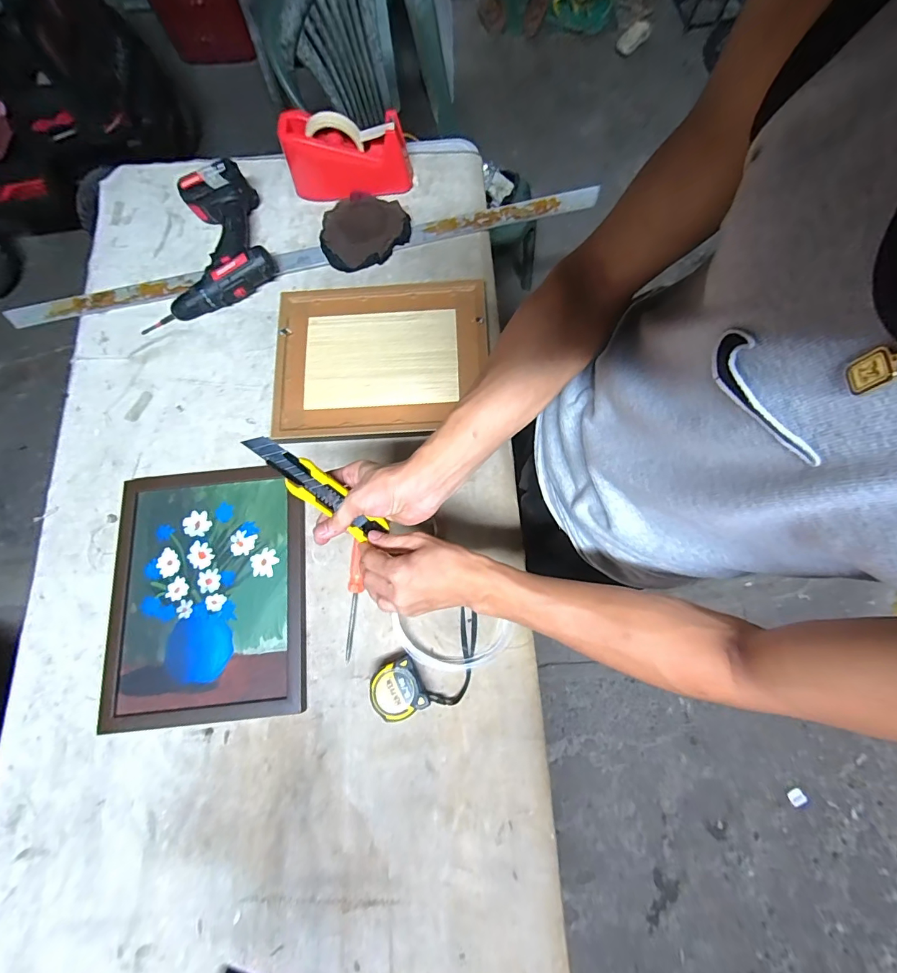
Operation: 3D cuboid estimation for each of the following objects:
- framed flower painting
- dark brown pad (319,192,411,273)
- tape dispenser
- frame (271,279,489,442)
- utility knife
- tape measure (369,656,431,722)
[{"bbox_3d":[-0.337,0.136,0.586,0.261,0.026,0.337,-7,74,0],"label":"framed flower painting"},{"bbox_3d":[-0.145,-0.449,0.744,0.150,0.018,0.151,-9,74,-1],"label":"dark brown pad"},{"bbox_3d":[-0.170,-0.567,0.727,0.206,0.117,0.071,-6,75,-2],"label":"tape dispenser"},{"bbox_3d":[-0.106,-0.205,0.679,0.334,0.041,0.262,-1,74,1],"label":"frame"},{"bbox_3d":[-0.118,0.005,0.394,0.016,0.153,0.030,18,68,47],"label":"utility knife"},{"bbox_3d":[-0.065,0.258,0.548,0.065,0.041,0.068,-26,76,-7],"label":"tape measure"}]

